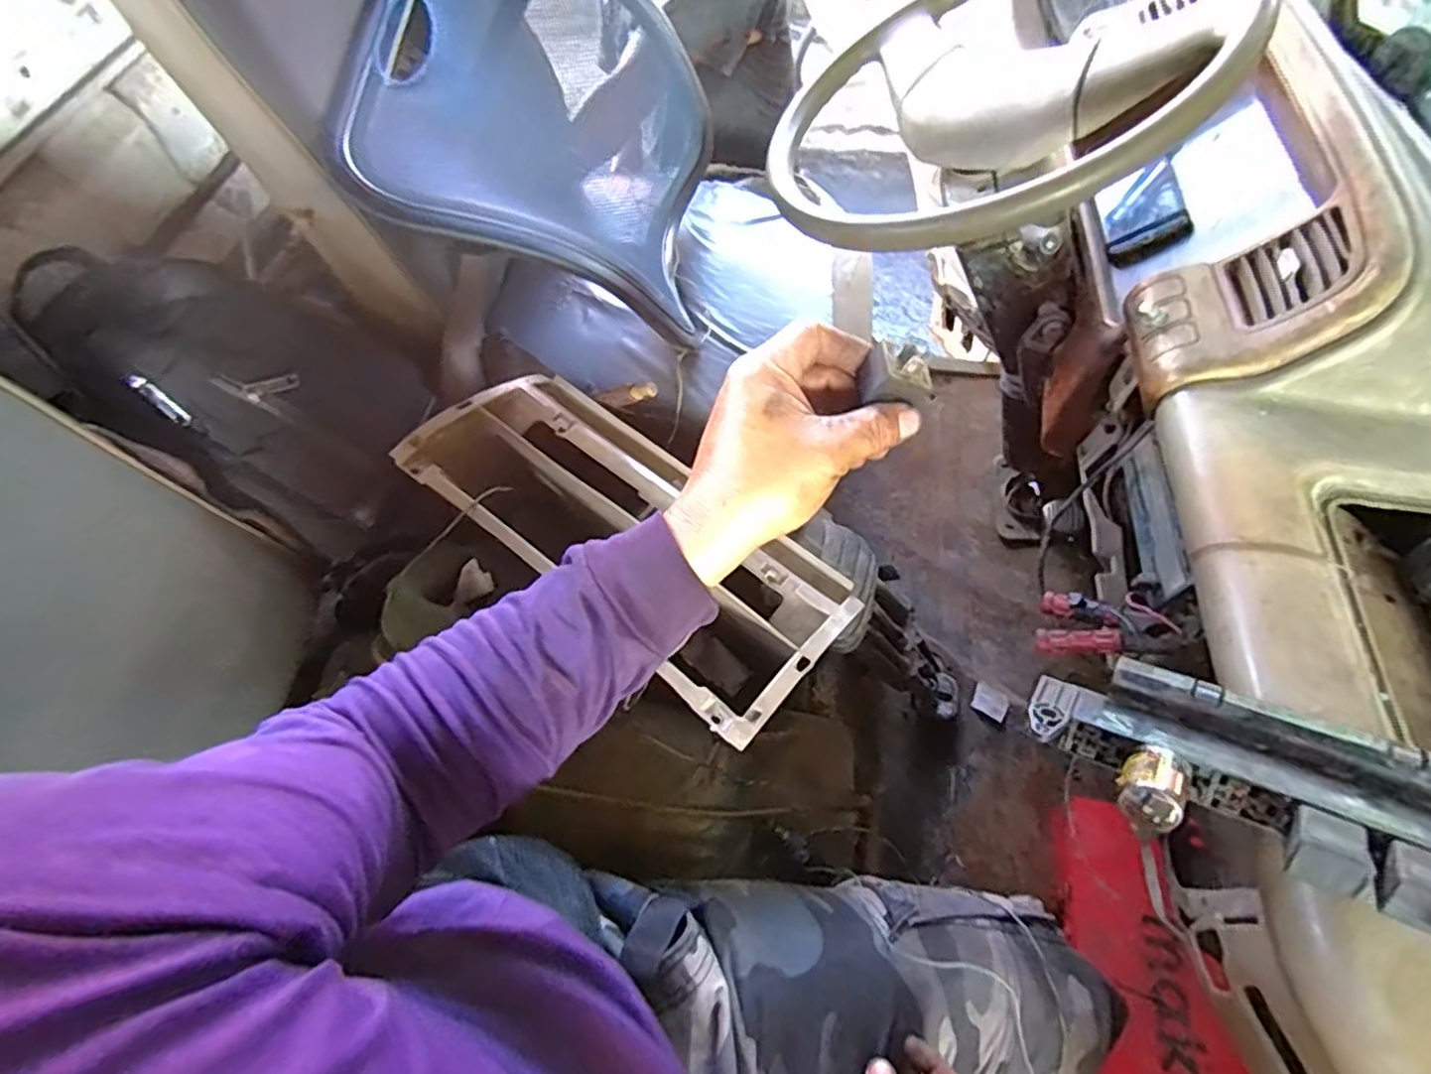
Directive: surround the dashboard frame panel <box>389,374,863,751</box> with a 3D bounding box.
[{"bbox_3d":[-0.072,-0.007,0.638,0.407,0.097,0.194,35,65,19],"label":"dashboard frame panel"}]

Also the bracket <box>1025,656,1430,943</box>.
[{"bbox_3d":[0.342,0.158,0.389,0.311,0.073,0.096,20,60,33],"label":"bracket"}]

